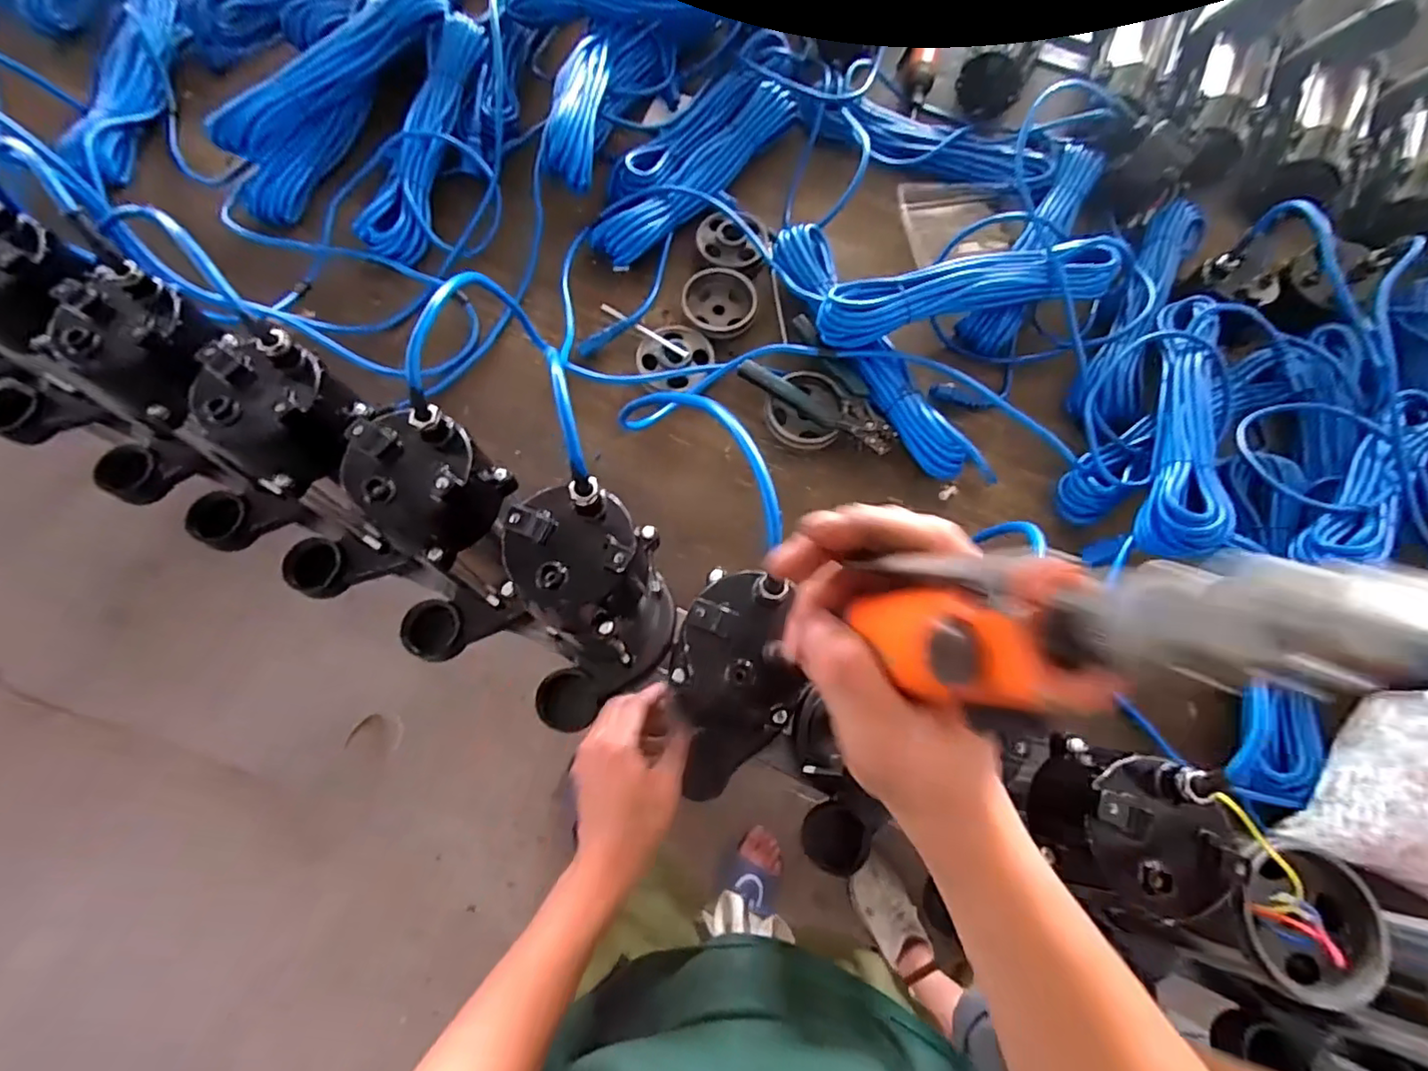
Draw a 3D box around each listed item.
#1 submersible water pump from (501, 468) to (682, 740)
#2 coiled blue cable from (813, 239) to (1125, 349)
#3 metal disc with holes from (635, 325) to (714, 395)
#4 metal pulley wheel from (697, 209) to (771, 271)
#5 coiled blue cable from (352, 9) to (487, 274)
[{"bbox_3d":[-0.102,0.069,0.466,0.083,0.236,0.144,14,71,3],"label":"submersible water pump"},{"bbox_3d":[0.286,-0.273,0.680,0.353,0.060,0.074,-11,71,-5],"label":"coiled blue cable"},{"bbox_3d":[-0.048,-0.200,0.683,0.084,0.025,0.101,21,71,6],"label":"metal disc with holes"},{"bbox_3d":[0.025,-0.373,0.749,0.091,0.024,0.088,0,71,-1],"label":"metal pulley wheel"},{"bbox_3d":[-0.367,-0.513,0.758,0.085,0.043,0.350,8,71,1],"label":"coiled blue cable"}]

